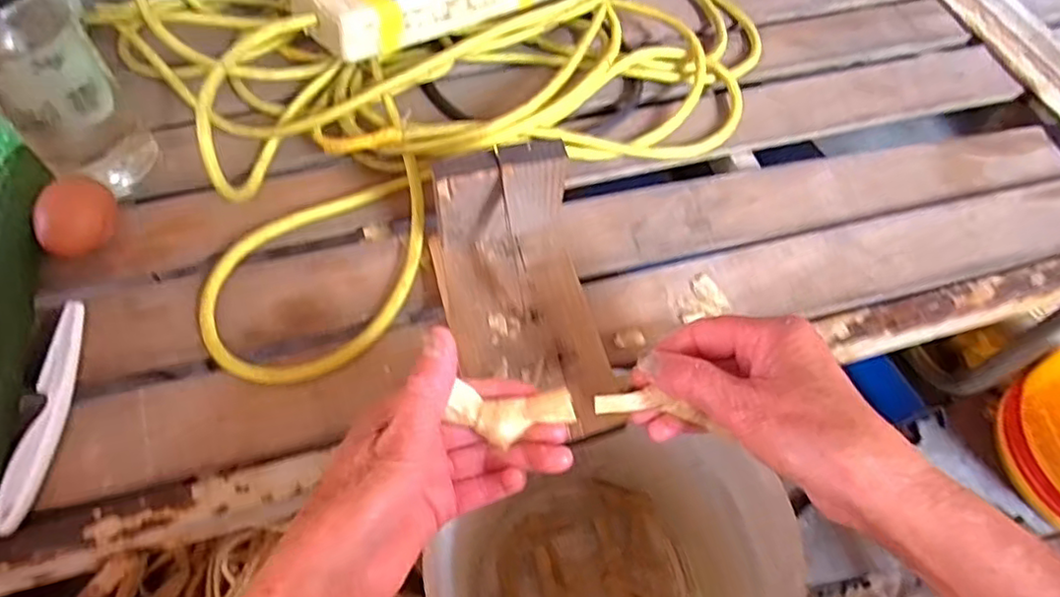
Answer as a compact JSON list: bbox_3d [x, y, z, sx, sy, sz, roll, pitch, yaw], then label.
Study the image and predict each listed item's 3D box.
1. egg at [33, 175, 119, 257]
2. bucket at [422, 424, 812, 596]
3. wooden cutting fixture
[{"bbox_3d":[-0.296,-0.051,0.416,0.048,0.036,0.040,-39,68,-22],"label":"egg"},{"bbox_3d":[0.054,0.242,0.546,0.242,0.253,0.233,1,57,-1],"label":"bucket"},{"bbox_3d":[-0.004,0.001,0.361,0.083,0.087,0.150,-12,61,-9],"label":"wooden cutting fixture"}]

